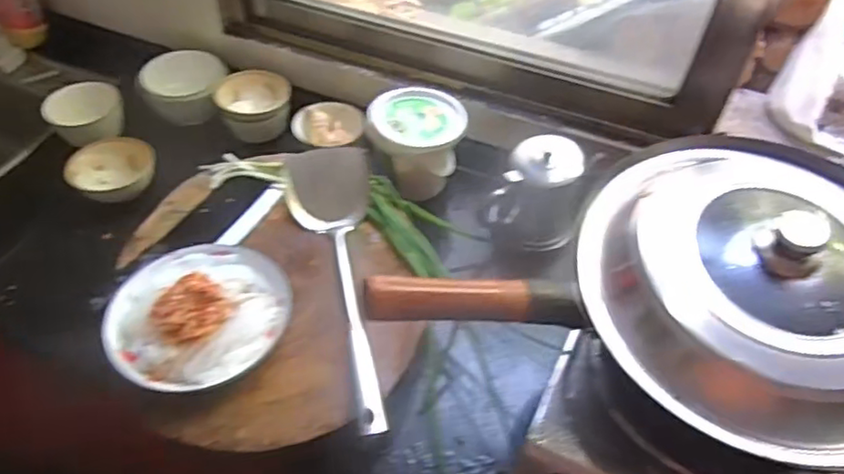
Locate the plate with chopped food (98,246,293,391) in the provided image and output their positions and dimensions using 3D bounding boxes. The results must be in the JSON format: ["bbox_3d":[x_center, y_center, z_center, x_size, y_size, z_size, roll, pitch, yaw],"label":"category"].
[{"bbox_3d":[-0.240,0.074,0.671,0.175,0.044,0.177,2,48,-2],"label":"plate with chopped food"}]

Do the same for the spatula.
[{"bbox_3d":[-0.107,0.038,0.738,0.102,0.045,0.402,-3,48,-6],"label":"spatula"}]

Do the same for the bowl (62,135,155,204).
[{"bbox_3d":[-0.445,-0.089,0.918,0.121,0.064,0.126,2,48,-2],"label":"bowl"}]

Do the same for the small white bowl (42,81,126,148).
[{"bbox_3d":[-0.512,-0.190,0.970,0.109,0.057,0.100,2,48,-2],"label":"small white bowl"}]

